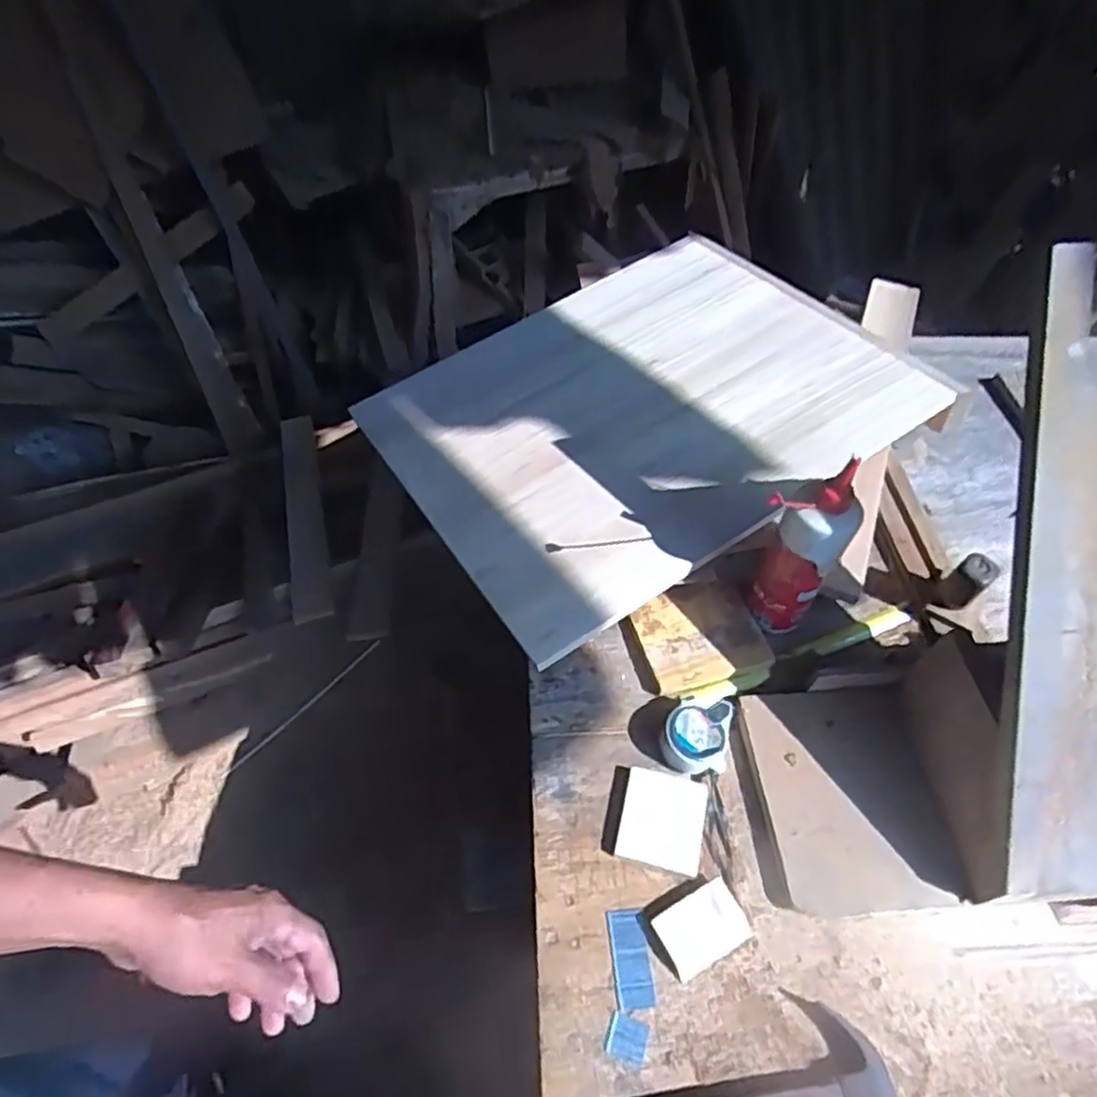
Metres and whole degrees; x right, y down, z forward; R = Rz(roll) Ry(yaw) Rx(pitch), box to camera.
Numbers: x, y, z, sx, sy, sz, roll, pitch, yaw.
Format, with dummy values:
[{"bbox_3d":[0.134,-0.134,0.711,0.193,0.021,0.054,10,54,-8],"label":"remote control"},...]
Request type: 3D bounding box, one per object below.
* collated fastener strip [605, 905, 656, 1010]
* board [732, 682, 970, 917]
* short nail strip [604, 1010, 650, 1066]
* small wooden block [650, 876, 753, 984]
[{"bbox_3d":[0.068,0.336,0.571,0.029,0.004,0.071,-2,53,-5],"label":"collated fastener strip"},{"bbox_3d":[0.275,0.223,0.642,0.157,0.020,0.197,-2,53,-5],"label":"board"},{"bbox_3d":[0.061,0.378,0.536,0.030,0.006,0.029,15,54,8],"label":"short nail strip"},{"bbox_3d":[0.129,0.317,0.581,0.072,0.008,0.052,-20,57,-18],"label":"small wooden block"}]

